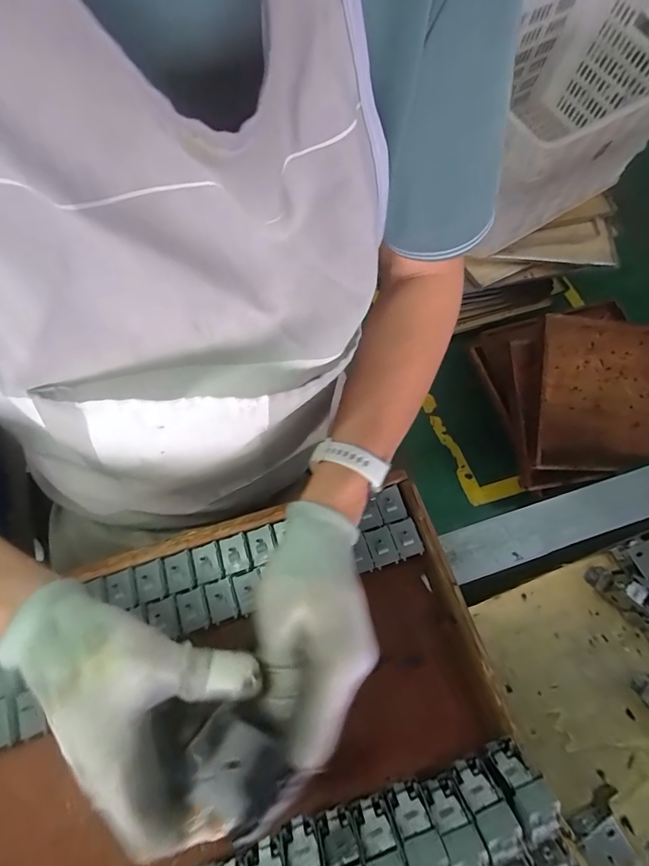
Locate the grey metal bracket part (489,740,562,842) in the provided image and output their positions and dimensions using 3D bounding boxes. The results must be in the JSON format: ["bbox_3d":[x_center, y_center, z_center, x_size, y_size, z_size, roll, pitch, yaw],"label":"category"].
[{"bbox_3d":[0.128,0.231,0.261,0.025,0.048,0.021,-9,96,-4],"label":"grey metal bracket part"}]

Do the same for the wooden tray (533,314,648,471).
[{"bbox_3d":[0.811,-0.105,1.125,0.513,0.090,0.404,2,93,-9],"label":"wooden tray"}]

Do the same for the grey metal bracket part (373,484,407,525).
[{"bbox_3d":[0.058,0.063,0.353,0.022,0.007,0.028,-18,68,-8],"label":"grey metal bracket part"}]

